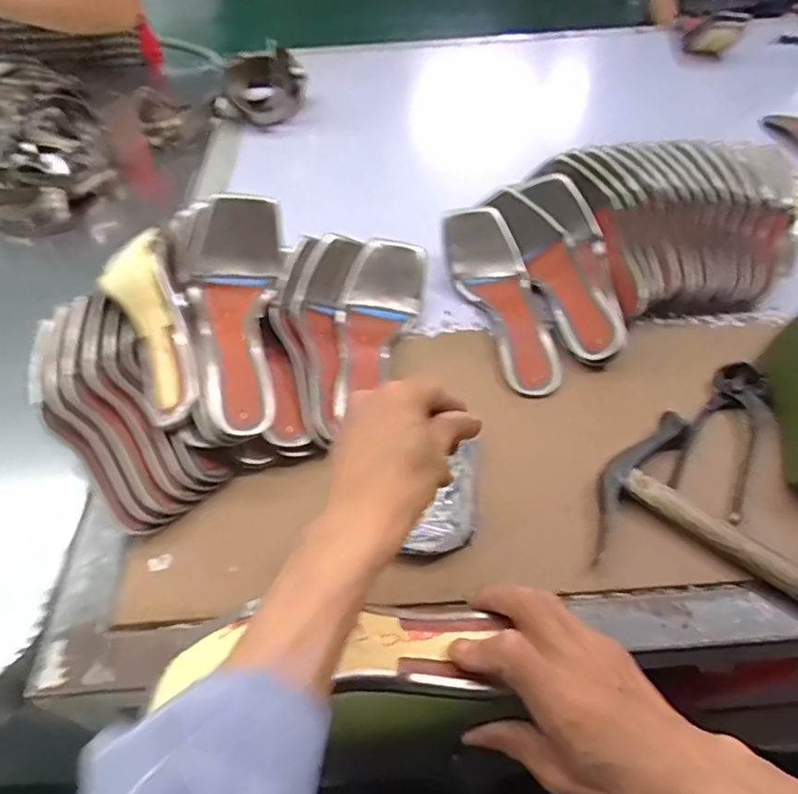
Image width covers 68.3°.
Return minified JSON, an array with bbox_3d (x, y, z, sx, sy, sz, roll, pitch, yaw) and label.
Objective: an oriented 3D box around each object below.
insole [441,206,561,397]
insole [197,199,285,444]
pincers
[{"bbox_3d":[0.103,-0.104,0.603,0.083,0.053,0.233,-6,49,-3],"label":"insole"},{"bbox_3d":[-0.143,-0.076,0.520,0.077,0.059,0.235,-6,62,-3],"label":"insole"},{"bbox_3d":[0.277,0.033,0.495,0.060,0.021,0.163,25,54,22],"label":"pincers"}]

